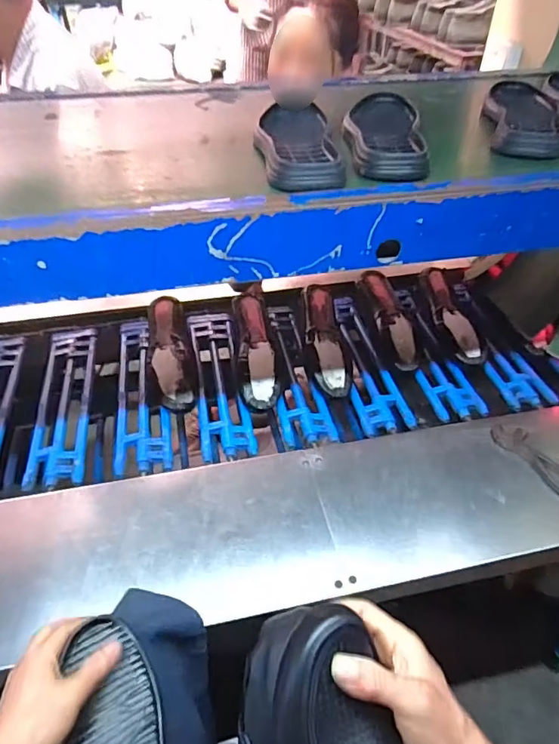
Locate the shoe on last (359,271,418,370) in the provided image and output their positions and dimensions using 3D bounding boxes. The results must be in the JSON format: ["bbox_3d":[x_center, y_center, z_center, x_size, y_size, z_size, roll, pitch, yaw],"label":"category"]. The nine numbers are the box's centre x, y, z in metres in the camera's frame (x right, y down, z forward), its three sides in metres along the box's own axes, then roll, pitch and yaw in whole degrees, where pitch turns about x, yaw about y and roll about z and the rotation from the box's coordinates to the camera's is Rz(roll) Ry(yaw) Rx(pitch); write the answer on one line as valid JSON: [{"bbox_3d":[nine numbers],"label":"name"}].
[{"bbox_3d":[0.233,-0.102,1.022,0.073,0.084,0.265,-9,45,-9],"label":"shoe on last"}]

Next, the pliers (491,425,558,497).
[{"bbox_3d":[0.415,0.149,0.742,0.056,0.025,0.192,-27,51,-25],"label":"pliers"}]

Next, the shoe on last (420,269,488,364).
[{"bbox_3d":[0.370,-0.125,1.042,0.074,0.071,0.247,-8,45,-8],"label":"shoe on last"}]

